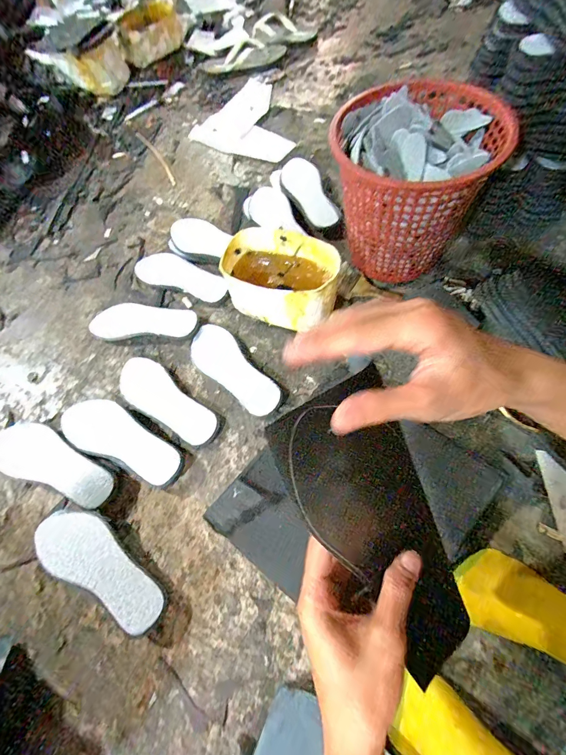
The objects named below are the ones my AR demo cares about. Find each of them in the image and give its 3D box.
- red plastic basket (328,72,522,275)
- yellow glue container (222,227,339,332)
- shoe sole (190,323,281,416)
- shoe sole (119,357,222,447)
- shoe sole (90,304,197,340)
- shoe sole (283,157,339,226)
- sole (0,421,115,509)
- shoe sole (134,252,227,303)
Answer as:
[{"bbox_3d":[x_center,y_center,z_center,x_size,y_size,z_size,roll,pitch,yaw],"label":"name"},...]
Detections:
[{"bbox_3d":[0.214,-0.340,0.602,0.242,0.235,0.244,14,73,10],"label":"red plastic basket"},{"bbox_3d":[-0.002,-0.177,0.648,0.205,0.119,0.133,20,74,12],"label":"yellow glue container"},{"bbox_3d":[-0.096,-0.015,0.648,0.082,0.023,0.219,-39,67,-13],"label":"shoe sole"},{"bbox_3d":[-0.214,0.045,0.645,0.220,0.023,0.080,34,72,19],"label":"shoe sole"},{"bbox_3d":[-0.280,-0.112,0.714,0.210,0.029,0.083,-5,64,3],"label":"shoe sole"},{"bbox_3d":[0.056,-0.428,0.802,0.084,0.014,0.235,-17,64,-2],"label":"shoe sole"},{"bbox_3d":[-0.390,0.147,0.601,0.228,0.040,0.091,20,69,13],"label":"sole"},{"bbox_3d":[-0.214,-0.219,0.757,0.211,0.027,0.080,17,68,14],"label":"shoe sole"}]

